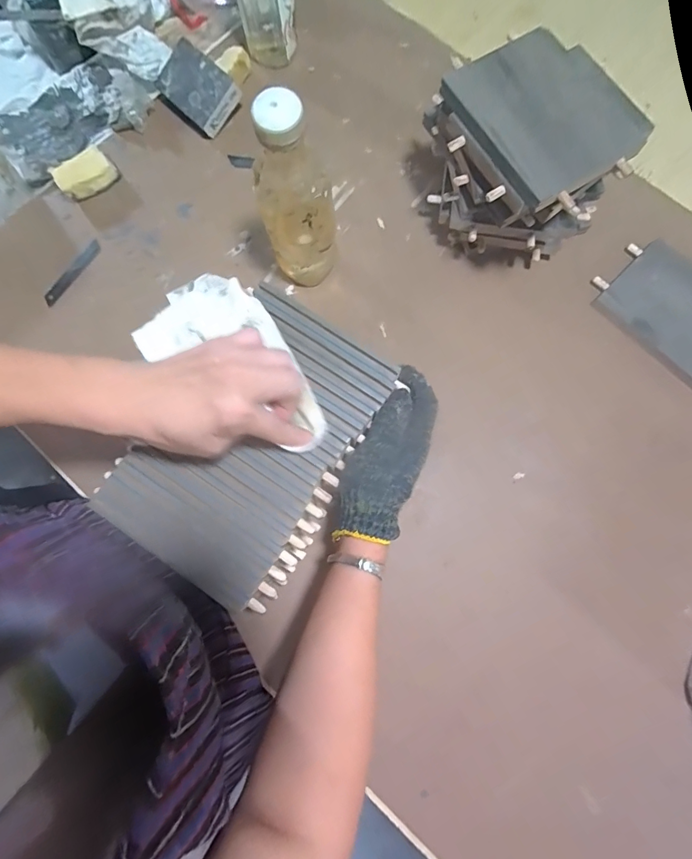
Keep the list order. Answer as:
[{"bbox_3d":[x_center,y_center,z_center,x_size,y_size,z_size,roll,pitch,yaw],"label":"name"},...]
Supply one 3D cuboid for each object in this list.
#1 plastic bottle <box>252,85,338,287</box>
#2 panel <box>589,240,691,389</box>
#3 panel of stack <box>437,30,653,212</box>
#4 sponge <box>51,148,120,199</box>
[{"bbox_3d":[-0.047,-0.210,0.409,0.058,0.212,0.057,-37,81,-7],"label":"plastic bottle"},{"bbox_3d":[0.381,-0.136,0.485,0.169,0.015,0.120,42,82,8],"label":"panel"},{"bbox_3d":[0.189,-0.293,0.382,0.146,0.014,0.149,-31,79,-5],"label":"panel of stack"},{"bbox_3d":[-0.322,-0.314,0.519,0.066,0.034,0.035,-41,82,-7],"label":"sponge"}]

